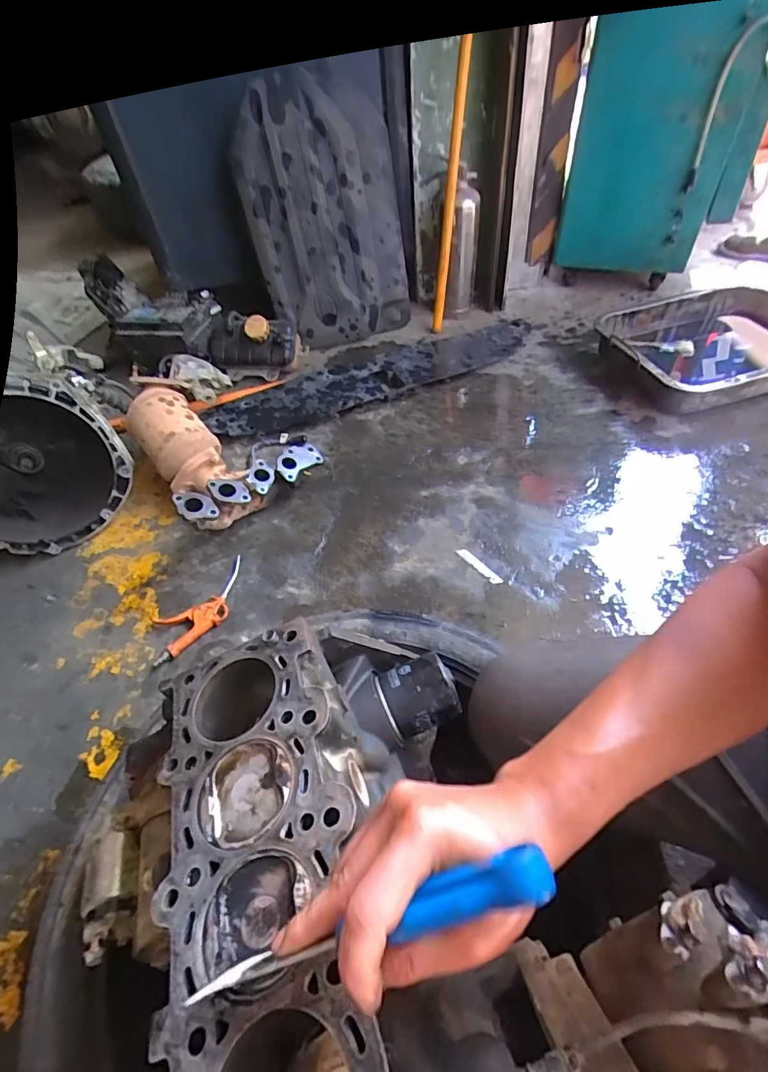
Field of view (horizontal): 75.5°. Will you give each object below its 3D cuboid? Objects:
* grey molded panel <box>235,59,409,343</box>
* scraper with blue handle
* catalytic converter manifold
[{"bbox_3d":[-0.148,-0.815,1.311,0.402,0.546,0.175,-3,50,4],"label":"grey molded panel"},{"bbox_3d":[-0.019,0.200,0.246,0.216,0.027,0.019,-32,48,16],"label":"scraper with blue handle"},{"bbox_3d":[-0.328,-0.179,1.044,0.305,0.173,0.360,-34,54,-21],"label":"catalytic converter manifold"}]

